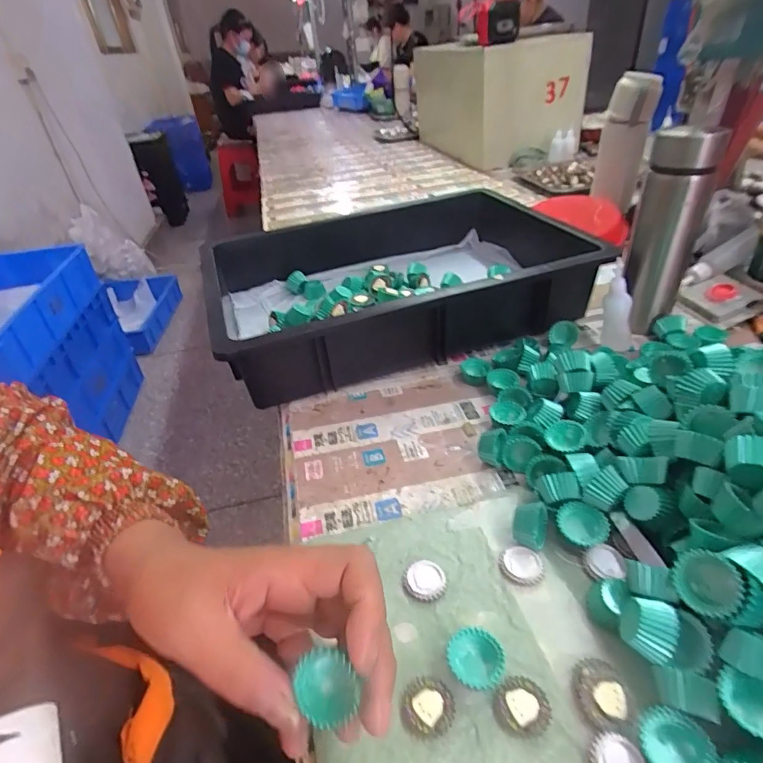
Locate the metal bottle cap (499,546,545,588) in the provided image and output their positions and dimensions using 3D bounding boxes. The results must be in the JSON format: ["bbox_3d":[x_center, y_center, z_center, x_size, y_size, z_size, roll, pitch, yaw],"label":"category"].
[{"bbox_3d":[0.098,0.129,0.324,0.030,0.007,0.027,5,38,15],"label":"metal bottle cap"}]

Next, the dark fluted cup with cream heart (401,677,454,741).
[{"bbox_3d":[0.026,0.183,0.260,0.028,0.009,0.027,-4,36,3],"label":"dark fluted cup with cream heart"}]

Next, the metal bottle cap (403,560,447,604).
[{"bbox_3d":[0.030,0.138,0.320,0.029,0.007,0.029,-4,36,3],"label":"metal bottle cap"}]

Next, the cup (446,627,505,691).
[{"bbox_3d":[0.055,0.165,0.272,0.032,0.017,0.030,1,37,10],"label":"cup"}]

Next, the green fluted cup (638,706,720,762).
[{"bbox_3d":[0.147,0.185,0.232,0.031,0.016,0.032,-4,36,3],"label":"green fluted cup"}]

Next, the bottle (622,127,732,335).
[{"bbox_3d":[0.296,-0.144,0.492,0.061,0.210,0.062,15,43,28],"label":"bottle"}]

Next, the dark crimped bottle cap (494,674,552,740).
[{"bbox_3d":[0.079,0.180,0.257,0.029,0.008,0.027,-4,36,3],"label":"dark crimped bottle cap"}]

